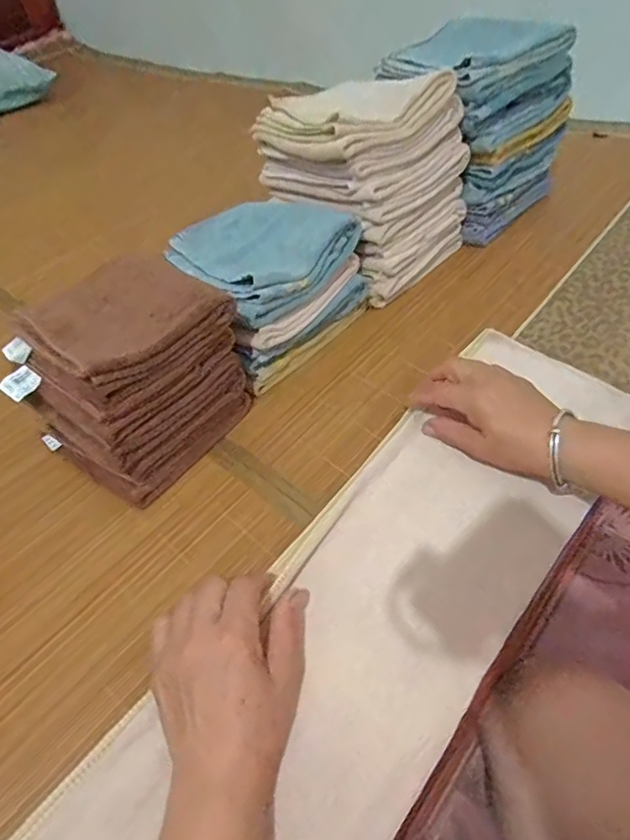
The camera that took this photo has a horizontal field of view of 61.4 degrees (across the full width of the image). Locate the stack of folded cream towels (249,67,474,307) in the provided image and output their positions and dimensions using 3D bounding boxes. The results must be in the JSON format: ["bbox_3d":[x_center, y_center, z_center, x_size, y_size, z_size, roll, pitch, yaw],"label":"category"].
[{"bbox_3d":[0.055,-0.292,0.629,0.173,0.166,0.191,-38,54,-25],"label":"stack of folded cream towels"}]

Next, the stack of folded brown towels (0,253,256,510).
[{"bbox_3d":[-0.164,-0.040,0.478,0.154,0.127,0.160,25,56,27],"label":"stack of folded brown towels"}]

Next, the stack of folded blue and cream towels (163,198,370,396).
[{"bbox_3d":[-0.046,-0.152,0.579,0.177,0.098,0.176,-32,52,-21],"label":"stack of folded blue and cream towels"}]

